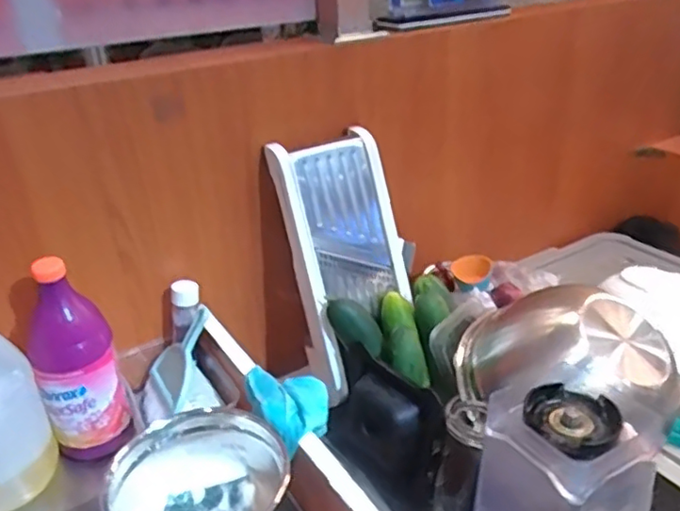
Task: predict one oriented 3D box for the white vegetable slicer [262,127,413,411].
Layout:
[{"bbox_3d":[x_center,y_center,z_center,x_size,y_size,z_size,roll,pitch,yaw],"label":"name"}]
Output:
[{"bbox_3d":[0.010,0.005,0.798,0.150,0.317,0.033,-17,7,-25],"label":"white vegetable slicer"}]

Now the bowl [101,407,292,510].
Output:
[{"bbox_3d":[-0.132,0.232,0.587,0.166,0.070,0.158,-2,28,1],"label":"bowl"}]

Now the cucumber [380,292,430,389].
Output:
[{"bbox_3d":[0.076,0.105,0.762,0.048,0.035,0.125,-7,55,-8],"label":"cucumber"}]

